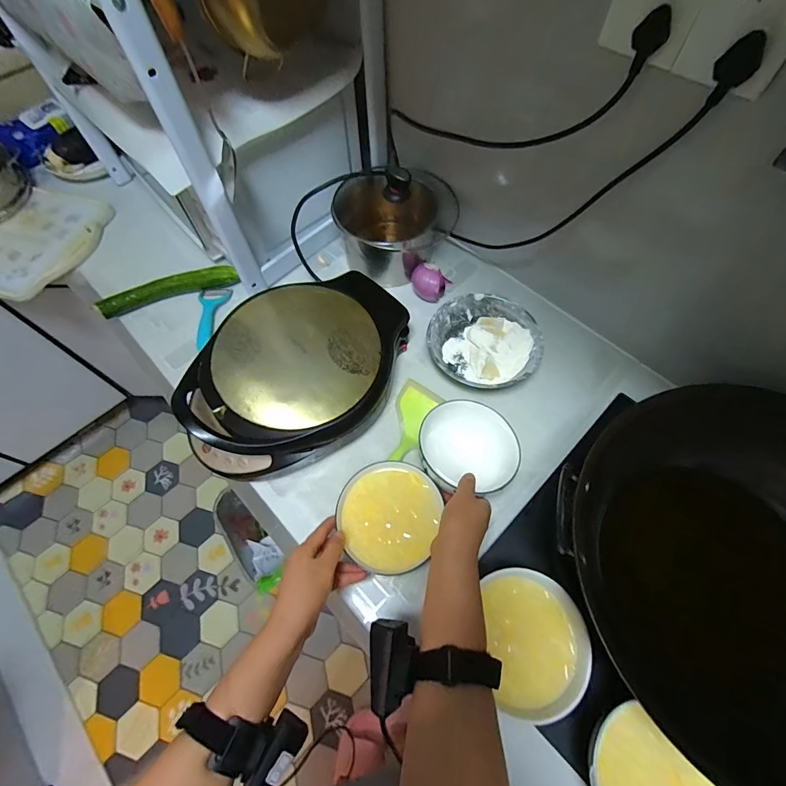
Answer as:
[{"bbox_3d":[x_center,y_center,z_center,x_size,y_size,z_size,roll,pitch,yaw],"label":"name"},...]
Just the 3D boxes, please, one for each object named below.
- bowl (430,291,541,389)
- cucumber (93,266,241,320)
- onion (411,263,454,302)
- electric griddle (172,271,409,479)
[{"bbox_3d":[0.153,-0.083,0.664,0.178,0.048,0.166,-1,62,1],"label":"bowl"},{"bbox_3d":[-0.425,-0.197,0.747,0.253,0.034,0.035,-19,64,-8],"label":"cucumber"},{"bbox_3d":[0.070,-0.209,0.727,0.059,0.057,0.076,21,65,12],"label":"onion"},{"bbox_3d":[-0.142,-0.032,0.609,0.257,0.112,0.349,24,66,13],"label":"electric griddle"}]

